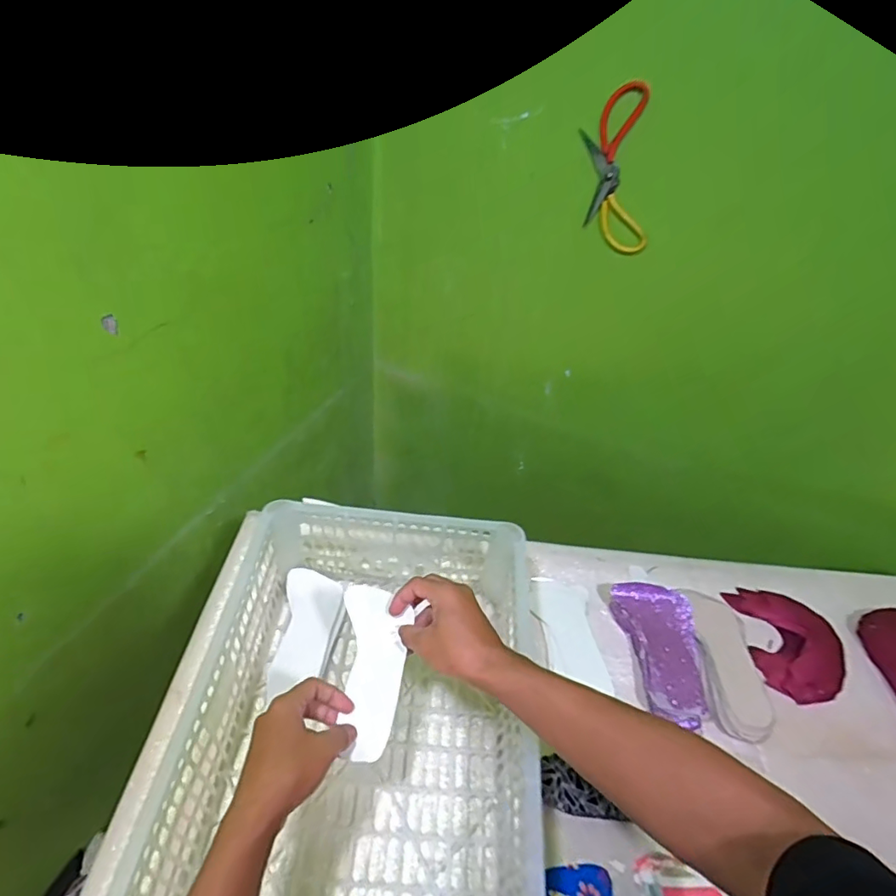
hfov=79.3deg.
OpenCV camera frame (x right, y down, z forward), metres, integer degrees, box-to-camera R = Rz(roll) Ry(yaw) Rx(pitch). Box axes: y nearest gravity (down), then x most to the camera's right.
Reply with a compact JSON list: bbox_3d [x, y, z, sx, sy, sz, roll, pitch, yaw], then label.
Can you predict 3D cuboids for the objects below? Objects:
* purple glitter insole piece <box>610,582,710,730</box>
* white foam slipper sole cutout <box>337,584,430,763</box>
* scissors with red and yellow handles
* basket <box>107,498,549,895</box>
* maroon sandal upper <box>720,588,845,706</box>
[{"bbox_3d":[0.280,0.255,0.690,0.087,0.046,0.182,-1,42,-9],"label":"purple glitter insole piece"},{"bbox_3d":[-0.080,0.212,0.525,0.082,0.012,0.151,10,54,11],"label":"white foam slipper sole cutout"},{"bbox_3d":[0.277,-0.442,0.871,0.138,0.238,0.025,19,43,13],"label":"scissors with red and yellow handles"},{"bbox_3d":[-0.065,0.268,0.568,0.350,0.148,0.438,6,42,-1],"label":"basket"},{"bbox_3d":[0.463,0.259,0.723,0.122,0.017,0.152,8,42,1],"label":"maroon sandal upper"}]

